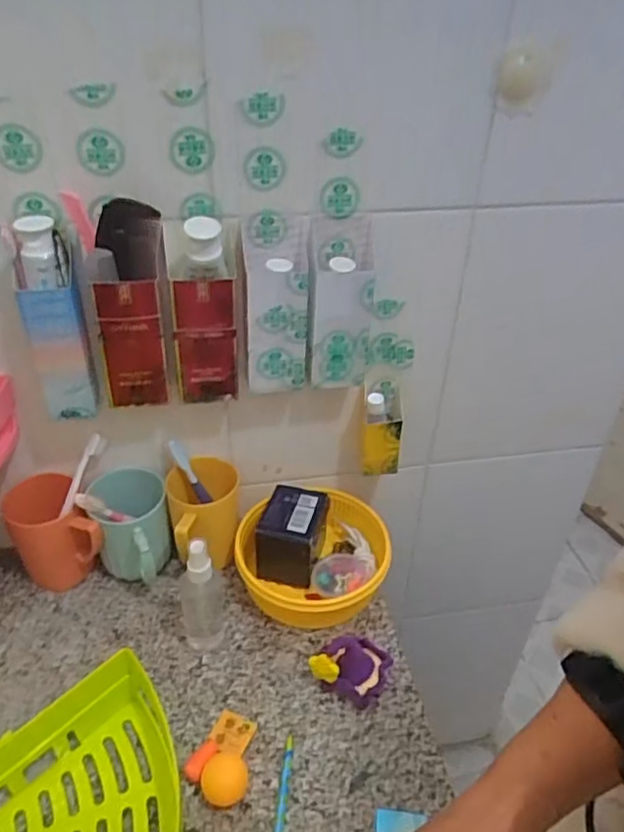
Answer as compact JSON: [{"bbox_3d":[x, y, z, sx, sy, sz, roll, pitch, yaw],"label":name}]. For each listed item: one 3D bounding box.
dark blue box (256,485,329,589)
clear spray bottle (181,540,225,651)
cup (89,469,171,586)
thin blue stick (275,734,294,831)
[{"bbox_3d":[-0.025,0.136,0.698,0.069,0.083,0.079,11,37,12],"label":"dark blue box"},{"bbox_3d":[-0.109,0.171,0.604,0.040,0.143,0.039,-8,37,-13],"label":"clear spray bottle"},{"bbox_3d":[-0.196,0.128,0.680,0.076,0.107,0.115,-11,38,-17],"label":"cup"},{"bbox_3d":[-0.024,0.319,0.521,0.008,0.004,0.095,5,36,4],"label":"thin blue stick"}]

